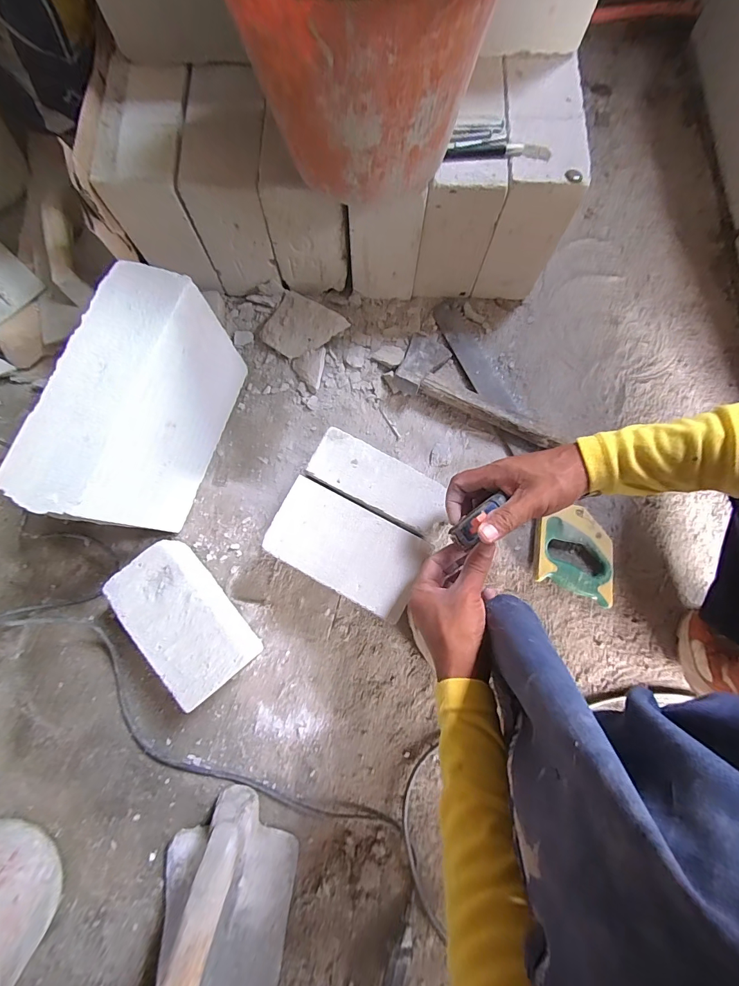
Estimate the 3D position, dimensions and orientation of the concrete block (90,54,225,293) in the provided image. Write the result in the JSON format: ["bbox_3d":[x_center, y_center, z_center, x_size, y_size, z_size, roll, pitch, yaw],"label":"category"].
[{"bbox_3d":[-0.298,-0.456,0.557,0.108,0.171,0.194,-2,79,-2],"label":"concrete block"}]

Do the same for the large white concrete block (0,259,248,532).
[{"bbox_3d":[-0.294,-0.106,0.502,0.106,0.201,0.289,17,79,2],"label":"large white concrete block"}]

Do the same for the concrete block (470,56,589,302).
[{"bbox_3d":[0.226,-0.460,0.574,0.098,0.206,0.222,3,79,-1],"label":"concrete block"}]

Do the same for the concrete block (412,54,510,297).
[{"bbox_3d":[0.126,-0.463,0.571,0.099,0.196,0.217,1,79,-1],"label":"concrete block"}]

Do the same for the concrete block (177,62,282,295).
[{"bbox_3d":[-0.197,-0.459,0.564,0.105,0.172,0.197,-3,79,-2],"label":"concrete block"}]

